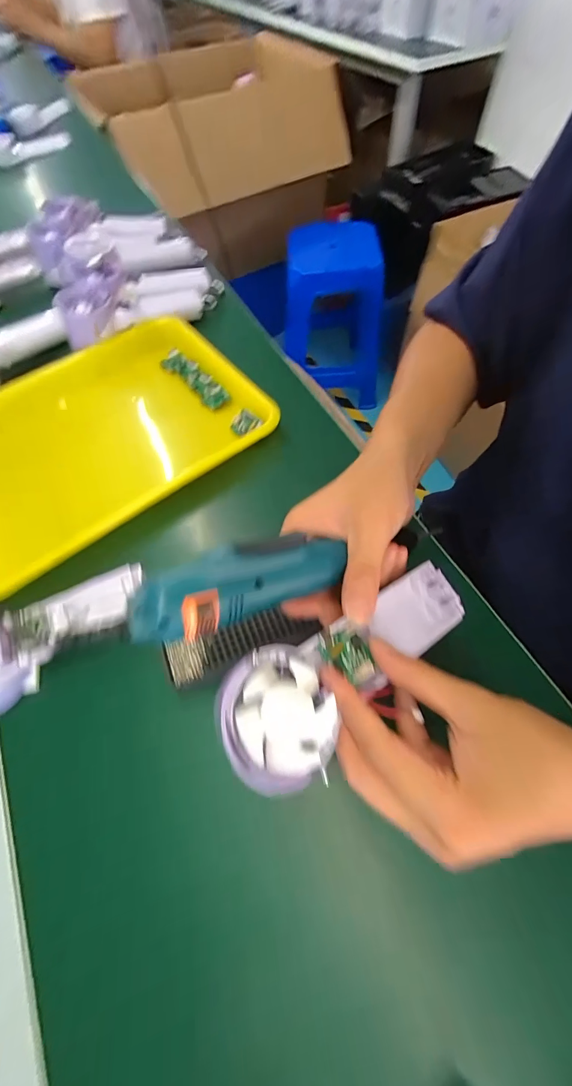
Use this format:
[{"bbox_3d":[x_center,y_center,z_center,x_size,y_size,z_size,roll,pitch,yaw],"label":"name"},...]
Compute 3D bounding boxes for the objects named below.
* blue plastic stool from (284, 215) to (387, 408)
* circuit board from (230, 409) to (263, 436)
[{"bbox_3d":[0.174,-0.787,1.321,0.326,0.447,0.377,2,64,4],"label":"blue plastic stool"},{"bbox_3d":[-0.047,-0.134,0.417,0.028,0.009,0.033,-39,68,-15],"label":"circuit board"}]

